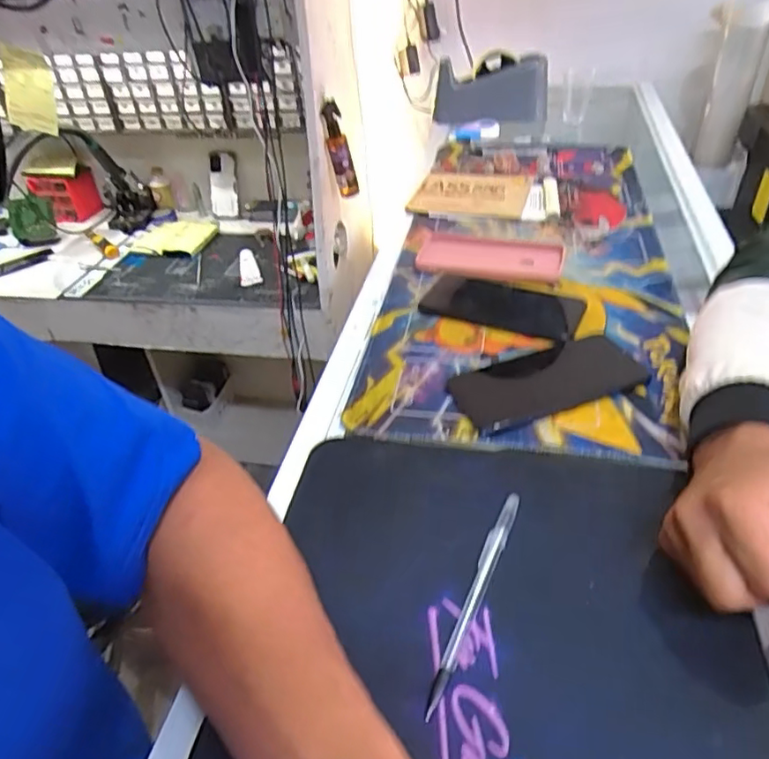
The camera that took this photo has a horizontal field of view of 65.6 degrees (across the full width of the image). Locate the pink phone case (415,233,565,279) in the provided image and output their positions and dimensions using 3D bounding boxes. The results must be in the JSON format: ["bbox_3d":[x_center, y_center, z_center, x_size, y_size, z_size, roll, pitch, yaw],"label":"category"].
[{"bbox_3d":[0.122,-0.142,0.690,0.161,0.009,0.086,10,41,18],"label":"pink phone case"}]

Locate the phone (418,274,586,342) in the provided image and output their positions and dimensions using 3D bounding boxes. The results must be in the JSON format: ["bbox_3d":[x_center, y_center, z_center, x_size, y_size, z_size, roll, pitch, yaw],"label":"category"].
[{"bbox_3d":[0.120,-0.080,0.616,0.161,0.011,0.080,16,43,24],"label":"phone"}]

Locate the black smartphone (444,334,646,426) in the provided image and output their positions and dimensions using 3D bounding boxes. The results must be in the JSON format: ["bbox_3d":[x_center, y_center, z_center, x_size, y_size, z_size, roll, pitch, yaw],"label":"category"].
[{"bbox_3d":[0.142,0.000,0.524,0.165,0.008,0.075,-15,40,-12],"label":"black smartphone"}]

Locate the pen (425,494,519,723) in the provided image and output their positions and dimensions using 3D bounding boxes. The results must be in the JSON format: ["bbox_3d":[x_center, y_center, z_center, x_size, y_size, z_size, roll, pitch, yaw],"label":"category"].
[{"bbox_3d":[0.056,0.129,0.365,0.011,0.010,0.151,14,43,22],"label":"pen"}]

